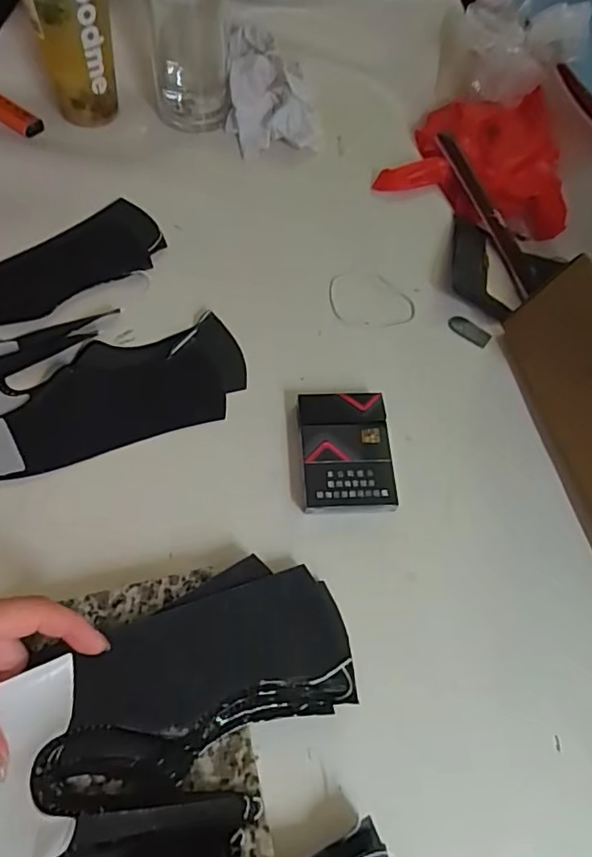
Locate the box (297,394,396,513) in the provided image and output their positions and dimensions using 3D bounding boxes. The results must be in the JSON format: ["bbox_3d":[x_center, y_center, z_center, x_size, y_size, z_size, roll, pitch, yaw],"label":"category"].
[{"bbox_3d":[0.036,0.016,0.417,0.064,0.013,0.092,-1,62,-5],"label":"box"}]

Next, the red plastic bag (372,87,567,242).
[{"bbox_3d":[0.192,-0.296,0.622,0.206,0.064,0.186,8,62,-2],"label":"red plastic bag"}]

